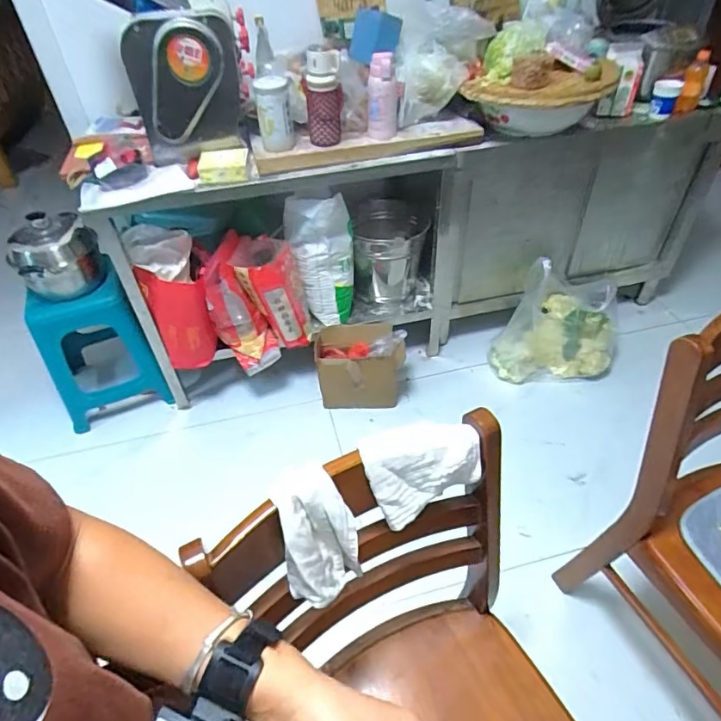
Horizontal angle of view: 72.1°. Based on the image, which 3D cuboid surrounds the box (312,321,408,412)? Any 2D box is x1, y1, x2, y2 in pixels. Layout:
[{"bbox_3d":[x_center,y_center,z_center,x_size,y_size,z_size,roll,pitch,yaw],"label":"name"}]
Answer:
[{"bbox_3d":[-0.001,0.023,1.754,0.309,0.220,0.208,0,44,3],"label":"box"}]

